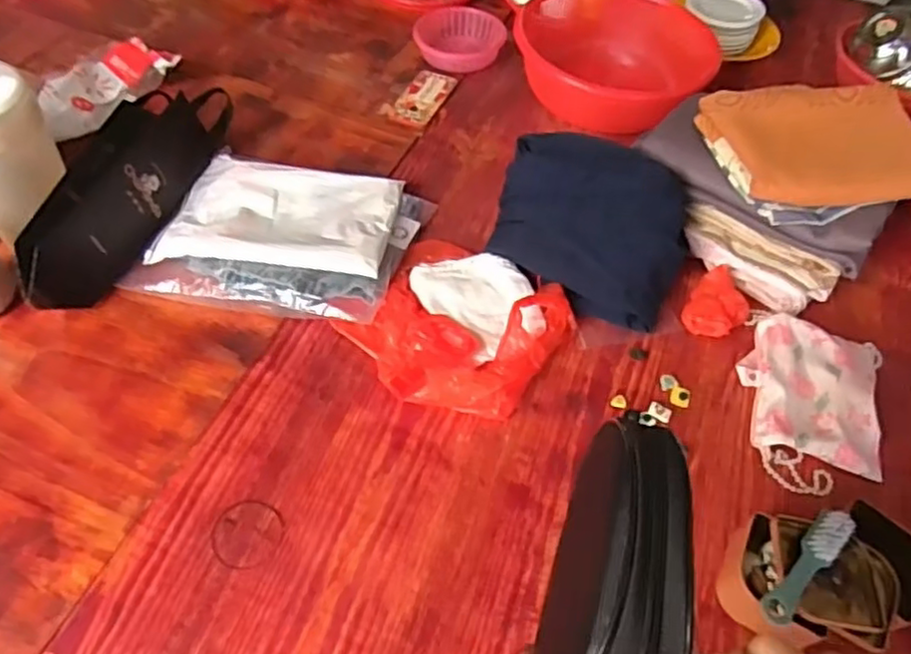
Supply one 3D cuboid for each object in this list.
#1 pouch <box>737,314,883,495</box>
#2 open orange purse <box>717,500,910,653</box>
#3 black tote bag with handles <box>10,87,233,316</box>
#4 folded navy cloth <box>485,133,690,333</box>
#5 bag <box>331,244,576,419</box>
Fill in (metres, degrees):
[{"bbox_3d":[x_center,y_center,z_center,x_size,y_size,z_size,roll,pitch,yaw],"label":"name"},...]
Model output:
[{"bbox_3d":[0.456,0.092,0.873,0.176,0.039,0.245,14,53,7],"label":"pouch"},{"bbox_3d":[0.387,0.261,0.716,0.205,0.076,0.138,-5,53,-8],"label":"open orange purse"},{"bbox_3d":[-0.465,-0.193,0.973,0.126,0.112,0.427,16,53,8],"label":"black tote bag with handles"},{"bbox_3d":[0.182,-0.141,0.958,0.266,0.224,0.060,23,10,15],"label":"folded navy cloth"},{"bbox_3d":[-0.002,-0.004,0.895,0.244,0.061,0.250,30,56,18],"label":"bag"}]

